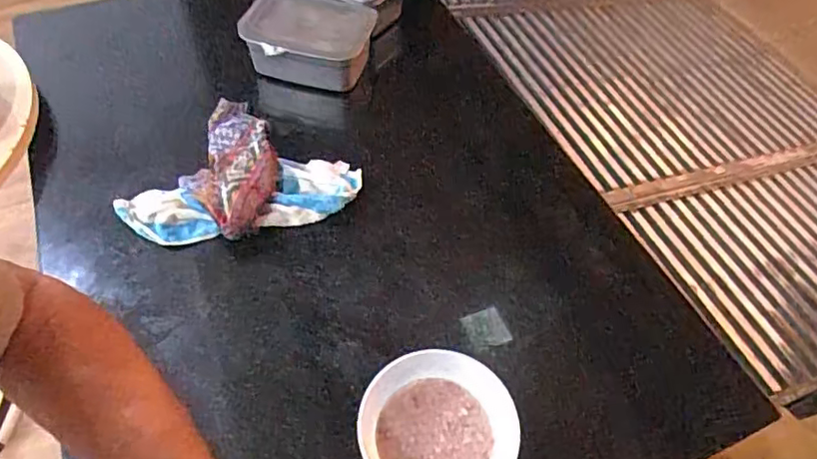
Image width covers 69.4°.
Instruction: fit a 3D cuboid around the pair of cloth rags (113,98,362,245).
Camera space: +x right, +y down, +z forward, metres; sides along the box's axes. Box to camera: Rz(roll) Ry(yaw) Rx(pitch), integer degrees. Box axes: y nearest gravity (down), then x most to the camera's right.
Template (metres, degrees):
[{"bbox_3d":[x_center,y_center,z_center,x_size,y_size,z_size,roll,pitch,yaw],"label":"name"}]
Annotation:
[{"bbox_3d":[-0.242,-0.070,0.853,0.280,0.063,0.263,28,58,17],"label":"pair of cloth rags"}]

